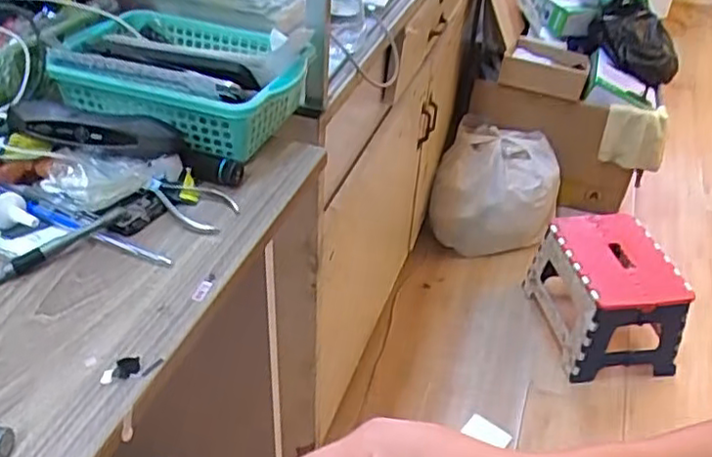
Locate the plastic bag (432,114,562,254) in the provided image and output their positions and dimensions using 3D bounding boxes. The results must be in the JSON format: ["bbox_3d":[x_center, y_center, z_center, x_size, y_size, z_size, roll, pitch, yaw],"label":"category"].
[{"bbox_3d":[0.342,-0.081,1.688,0.297,0.255,0.208,8,39,5],"label":"plastic bag"}]

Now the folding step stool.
[{"bbox_3d":[0.522,0.142,1.438,0.221,0.208,0.301,-6,39,-12],"label":"folding step stool"}]

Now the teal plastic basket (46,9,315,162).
[{"bbox_3d":[-0.164,-0.157,0.672,0.227,0.071,0.167,14,39,12],"label":"teal plastic basket"}]

